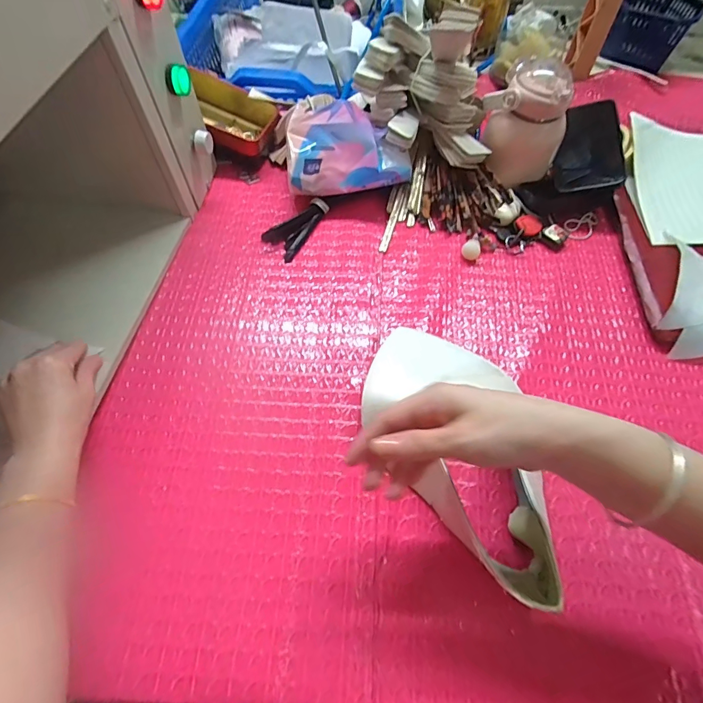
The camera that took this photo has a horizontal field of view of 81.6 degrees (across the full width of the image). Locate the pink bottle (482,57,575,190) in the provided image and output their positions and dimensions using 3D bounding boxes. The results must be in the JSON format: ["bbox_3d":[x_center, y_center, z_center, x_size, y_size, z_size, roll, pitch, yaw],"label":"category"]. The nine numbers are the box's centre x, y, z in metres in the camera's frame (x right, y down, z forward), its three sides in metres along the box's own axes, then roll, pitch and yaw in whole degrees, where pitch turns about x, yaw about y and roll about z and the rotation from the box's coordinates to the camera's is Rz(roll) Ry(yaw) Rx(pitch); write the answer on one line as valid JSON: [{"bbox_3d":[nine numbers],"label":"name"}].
[{"bbox_3d":[0.202,-0.271,0.478,0.099,0.089,0.091,28,65,14],"label":"pink bottle"}]

